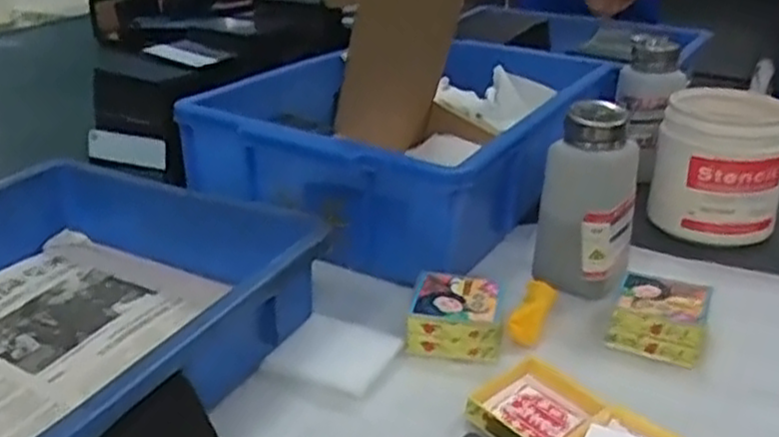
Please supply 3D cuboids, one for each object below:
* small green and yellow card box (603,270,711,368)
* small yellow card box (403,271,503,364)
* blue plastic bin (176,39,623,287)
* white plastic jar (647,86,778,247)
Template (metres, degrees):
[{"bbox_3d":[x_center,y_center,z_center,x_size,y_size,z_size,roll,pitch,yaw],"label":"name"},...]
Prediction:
[{"bbox_3d":[0.167,0.061,0.477,0.053,0.031,0.048,13,29,25],"label":"small green and yellow card box"},{"bbox_3d":[0.042,0.059,0.480,0.056,0.028,0.054,6,27,12],"label":"small yellow card box"},{"bbox_3d":[0.034,-0.074,0.677,0.237,0.101,0.389,16,30,28],"label":"blue plastic bin"},{"bbox_3d":[0.268,-0.042,0.625,0.096,0.105,0.085,13,29,25],"label":"white plastic jar"}]

